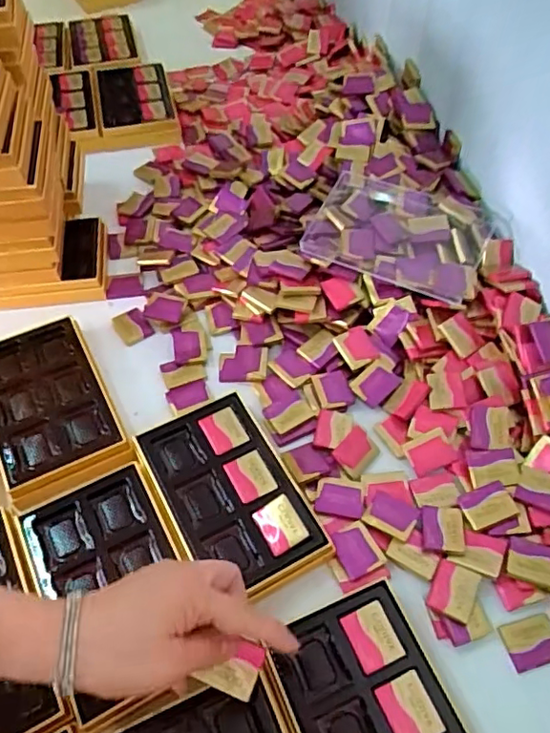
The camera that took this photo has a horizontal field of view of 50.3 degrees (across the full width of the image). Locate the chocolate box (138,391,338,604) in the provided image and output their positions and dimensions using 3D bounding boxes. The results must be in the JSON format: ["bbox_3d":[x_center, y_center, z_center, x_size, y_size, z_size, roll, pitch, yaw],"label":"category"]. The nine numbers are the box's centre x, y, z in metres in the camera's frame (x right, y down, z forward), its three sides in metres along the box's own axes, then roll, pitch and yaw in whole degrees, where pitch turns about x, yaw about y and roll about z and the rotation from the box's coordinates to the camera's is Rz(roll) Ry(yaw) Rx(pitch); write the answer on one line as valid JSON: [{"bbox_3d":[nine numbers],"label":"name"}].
[{"bbox_3d":[-0.038,0.104,0.473,0.098,0.024,0.160,-24,58,-18],"label":"chocolate box"}]

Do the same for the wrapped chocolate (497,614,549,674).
[{"bbox_3d":[0.187,0.200,0.424,0.040,0.005,0.031,-12,55,-10],"label":"wrapped chocolate"}]

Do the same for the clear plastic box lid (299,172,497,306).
[{"bbox_3d":[0.126,-0.139,0.599,0.170,0.024,0.131,22,56,15],"label":"clear plastic box lid"}]

